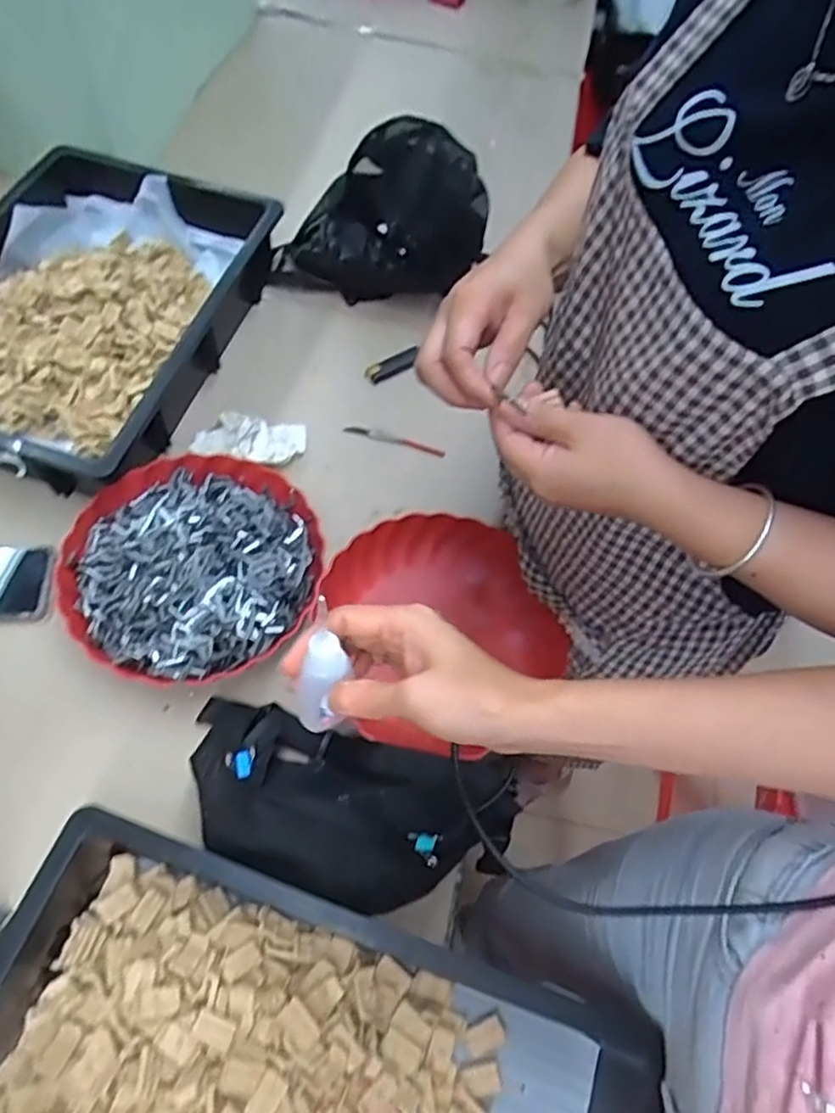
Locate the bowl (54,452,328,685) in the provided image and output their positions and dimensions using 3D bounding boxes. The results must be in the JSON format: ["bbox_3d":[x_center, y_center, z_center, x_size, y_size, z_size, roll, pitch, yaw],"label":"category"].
[{"bbox_3d":[-0.215,0.005,0.653,0.235,0.063,0.236,1,61,-2],"label":"bowl"}]

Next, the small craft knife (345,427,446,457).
[{"bbox_3d":[-0.026,-0.138,0.791,0.119,0.008,0.015,13,61,5],"label":"small craft knife"}]

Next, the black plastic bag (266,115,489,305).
[{"bbox_3d":[-0.051,-0.443,0.852,0.266,0.167,0.154,13,61,5],"label":"black plastic bag"}]

